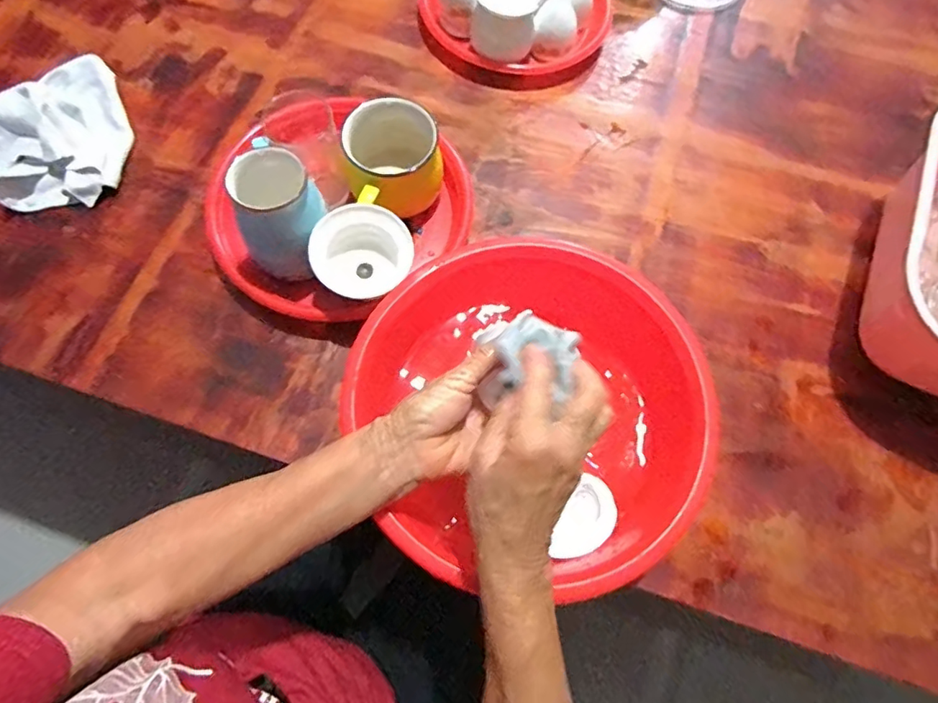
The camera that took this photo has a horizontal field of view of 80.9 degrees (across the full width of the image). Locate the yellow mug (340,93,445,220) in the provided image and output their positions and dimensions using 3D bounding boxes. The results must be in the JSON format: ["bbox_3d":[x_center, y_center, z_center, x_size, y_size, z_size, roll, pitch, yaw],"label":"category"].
[{"bbox_3d":[-0.076,-0.191,0.552,0.092,0.079,0.090,1,70,-2],"label":"yellow mug"}]

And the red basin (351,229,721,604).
[{"bbox_3d":[0.043,0.054,0.457,0.252,0.100,0.271,1,70,-2],"label":"red basin"}]

